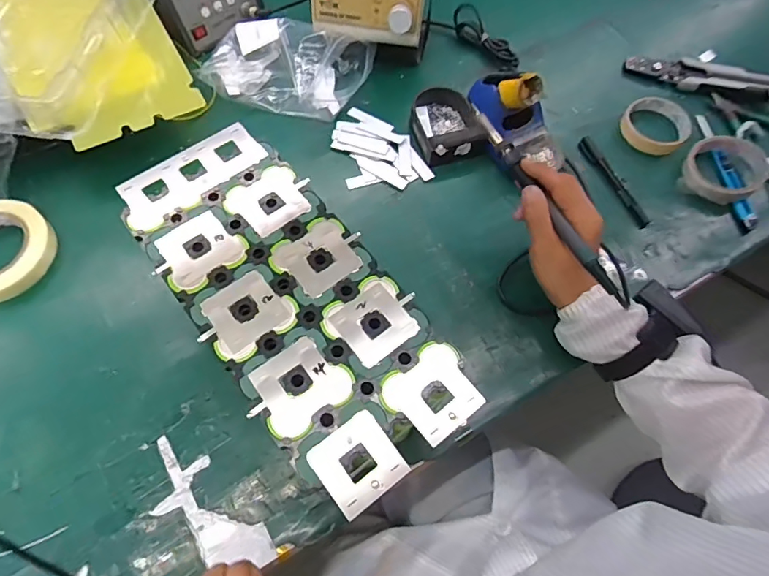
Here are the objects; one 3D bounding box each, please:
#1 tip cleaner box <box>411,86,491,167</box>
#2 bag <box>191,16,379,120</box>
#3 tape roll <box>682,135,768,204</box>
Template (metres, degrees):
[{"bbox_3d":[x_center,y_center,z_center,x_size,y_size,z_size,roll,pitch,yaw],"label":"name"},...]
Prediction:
[{"bbox_3d":[0.078,-0.214,0.608,0.085,0.038,0.116,-12,67,-7],"label":"tip cleaner box"},{"bbox_3d":[-0.125,-0.285,0.614,0.217,0.059,0.113,-1,66,-2],"label":"bag"},{"bbox_3d":[0.425,-0.149,0.594,0.099,0.026,0.085,-30,71,-14],"label":"tape roll"}]

